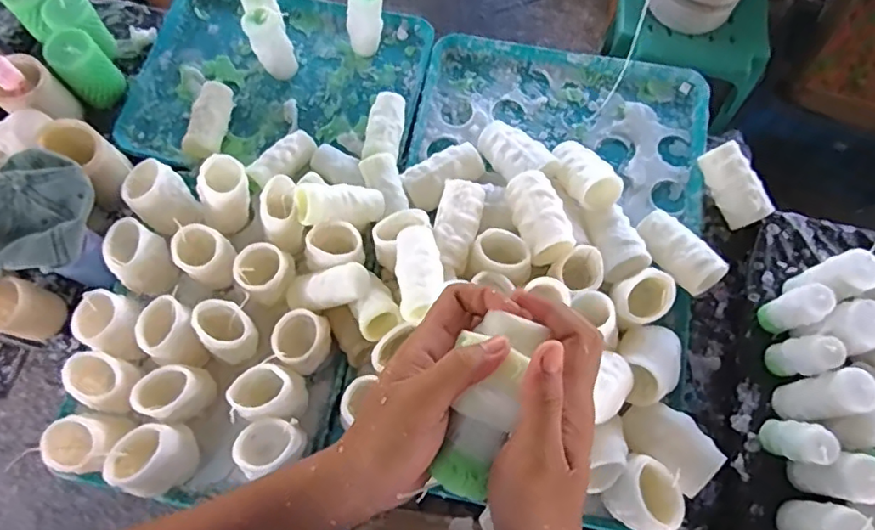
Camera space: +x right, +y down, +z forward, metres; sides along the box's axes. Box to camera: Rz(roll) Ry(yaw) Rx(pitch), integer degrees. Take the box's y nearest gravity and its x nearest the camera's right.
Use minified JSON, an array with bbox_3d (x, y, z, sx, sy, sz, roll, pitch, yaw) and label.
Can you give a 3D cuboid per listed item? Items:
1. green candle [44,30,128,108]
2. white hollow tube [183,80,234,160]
[{"bbox_3d":[-0.537,-0.301,0.855,0.072,0.097,0.069,-43,77,-13],"label":"green candle"},{"bbox_3d":[-0.350,-0.222,0.859,0.054,0.037,0.124,10,72,3],"label":"white hollow tube"}]

